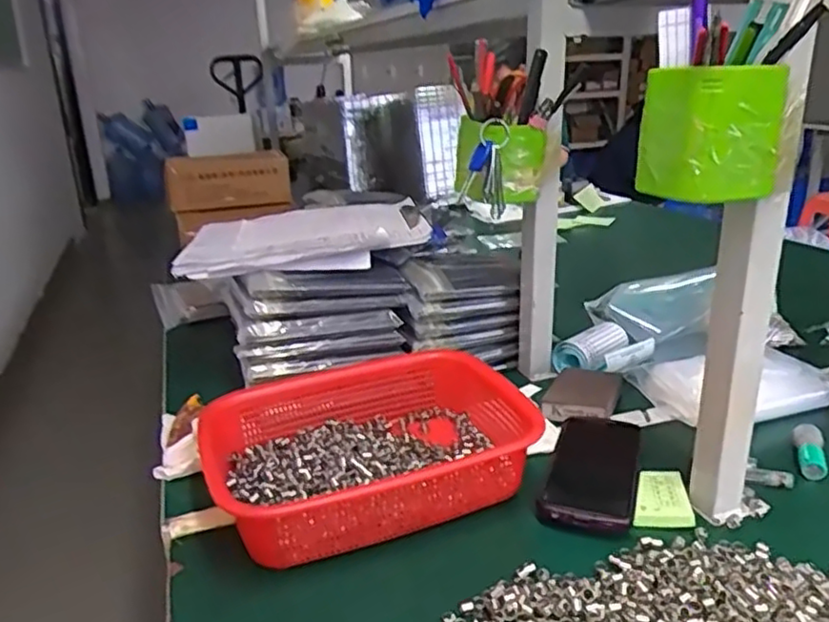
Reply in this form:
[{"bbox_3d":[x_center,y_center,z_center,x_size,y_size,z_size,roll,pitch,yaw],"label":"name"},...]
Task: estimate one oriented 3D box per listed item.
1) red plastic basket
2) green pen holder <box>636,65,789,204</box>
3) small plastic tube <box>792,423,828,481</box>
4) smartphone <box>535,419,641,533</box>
[{"bbox_3d":[-0.040,0.123,0.602,0.271,0.068,0.203,-10,22,-19],"label":"red plastic basket"},{"bbox_3d":[0.195,-0.117,0.431,0.068,0.078,0.064,-9,22,-18],"label":"green pen holder"},{"bbox_3d":[0.374,0.130,0.616,0.025,0.017,0.061,6,35,21],"label":"small plastic tube"},{"bbox_3d":[0.165,0.143,0.602,0.078,0.016,0.167,6,22,21],"label":"smartphone"}]

